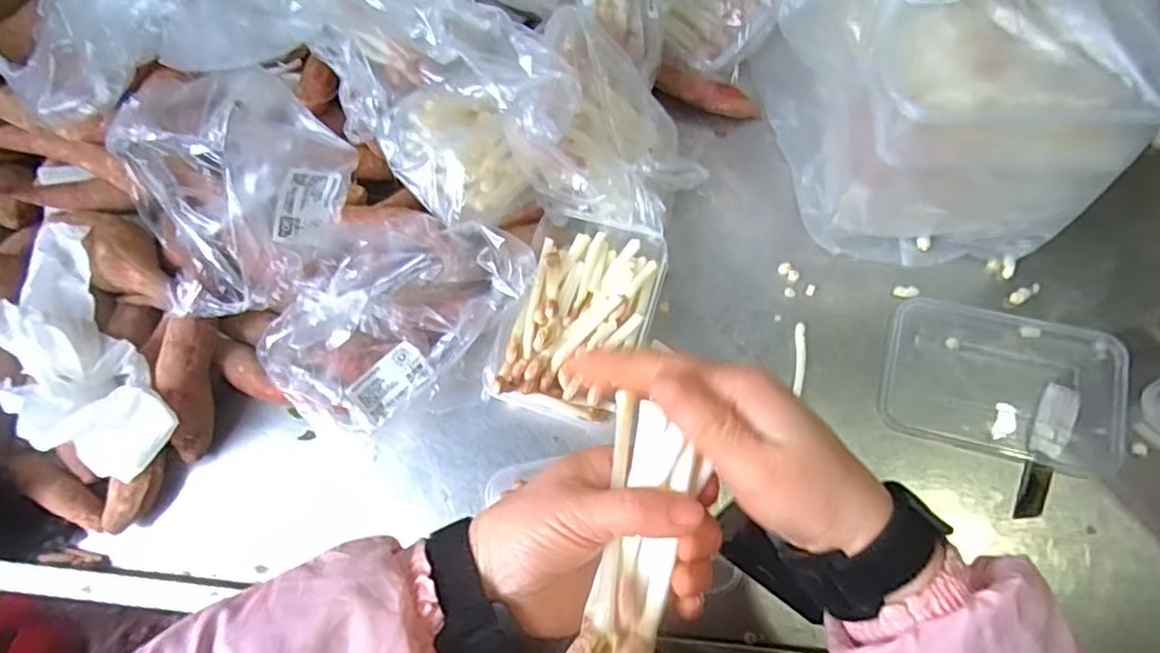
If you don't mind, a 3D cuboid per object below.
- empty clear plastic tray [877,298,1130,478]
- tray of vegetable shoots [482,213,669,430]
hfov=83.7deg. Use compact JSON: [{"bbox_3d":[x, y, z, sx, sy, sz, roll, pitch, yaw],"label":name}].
[{"bbox_3d":[0.329,0.039,0.505,0.167,0.023,0.115,15,73,7],"label":"empty clear plastic tray"},{"bbox_3d":[0.002,-0.008,0.517,0.105,0.038,0.163,16,74,8],"label":"tray of vegetable shoots"}]

